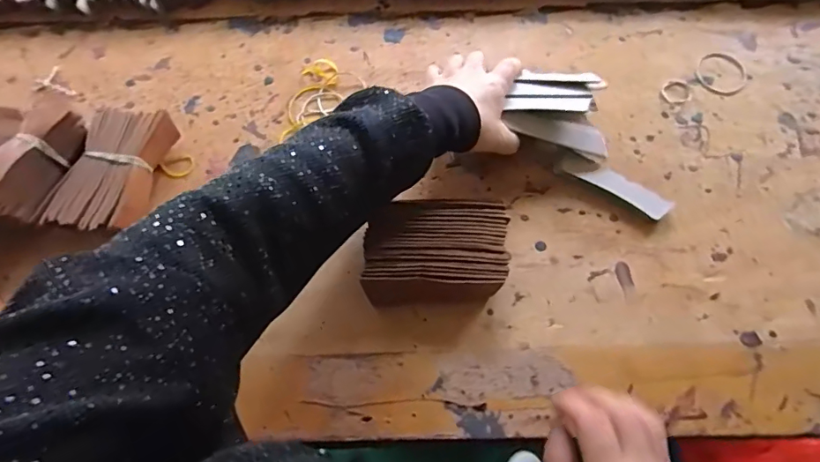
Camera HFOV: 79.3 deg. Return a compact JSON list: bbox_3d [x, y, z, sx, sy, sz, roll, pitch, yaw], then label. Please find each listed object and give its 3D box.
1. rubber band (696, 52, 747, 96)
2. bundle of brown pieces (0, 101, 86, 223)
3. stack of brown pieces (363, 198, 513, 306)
[{"bbox_3d":[0.341,-0.173,0.541,0.052,0.004,0.060,15,68,7],"label":"rubber band"},{"bbox_3d":[-0.347,-0.063,0.452,0.040,0.042,0.121,24,68,11],"label":"bundle of brown pieces"},{"bbox_3d":[0.023,0.018,0.448,0.125,0.031,0.090,-4,67,-1],"label":"stack of brown pieces"}]

